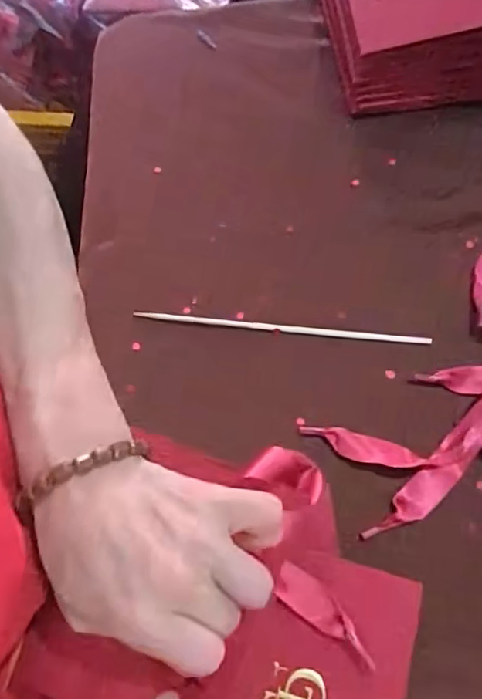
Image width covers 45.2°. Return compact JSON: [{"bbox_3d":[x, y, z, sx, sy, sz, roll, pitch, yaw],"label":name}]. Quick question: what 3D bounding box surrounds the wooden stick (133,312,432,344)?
[{"bbox_3d":[0.027,-0.015,0.386,0.193,0.009,0.005,4,66,5],"label":"wooden stick"}]

